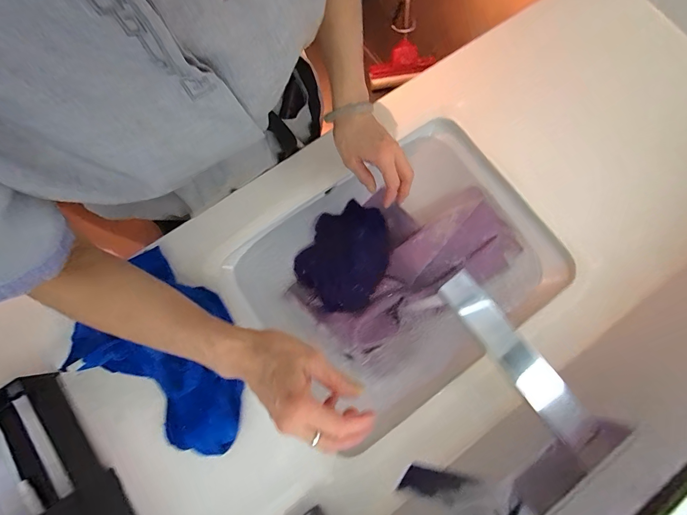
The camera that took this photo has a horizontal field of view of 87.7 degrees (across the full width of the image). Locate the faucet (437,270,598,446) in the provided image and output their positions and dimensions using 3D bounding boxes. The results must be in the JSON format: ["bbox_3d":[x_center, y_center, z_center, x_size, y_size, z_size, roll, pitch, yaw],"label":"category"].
[{"bbox_3d":[0.175,0.103,0.366,0.042,0.023,0.203,-38,81,-9],"label":"faucet"}]

